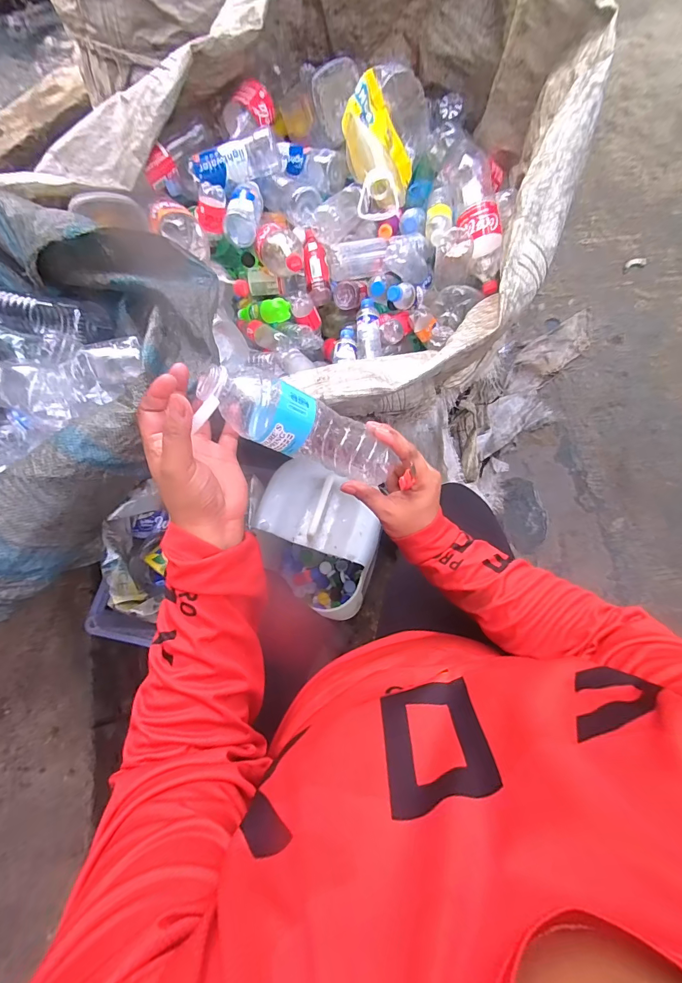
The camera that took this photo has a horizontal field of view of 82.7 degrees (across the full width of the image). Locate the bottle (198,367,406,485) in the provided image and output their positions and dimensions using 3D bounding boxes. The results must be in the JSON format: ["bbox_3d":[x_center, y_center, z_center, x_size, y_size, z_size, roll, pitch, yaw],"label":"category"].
[{"bbox_3d":[-0.029,-0.056,0.335,0.061,0.183,0.051,-15,66,38],"label":"bottle"}]

